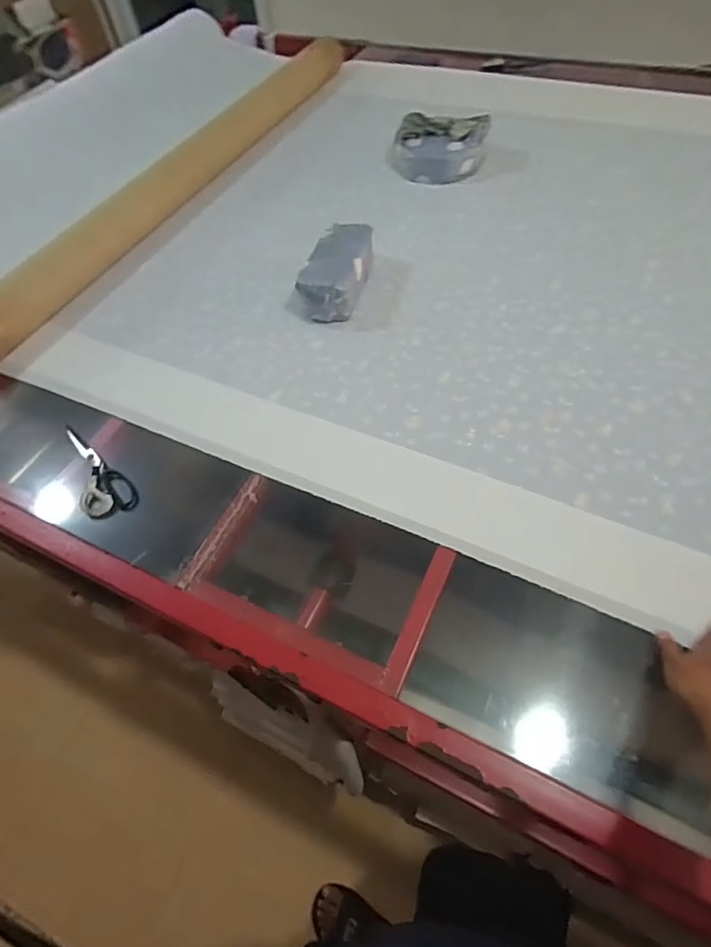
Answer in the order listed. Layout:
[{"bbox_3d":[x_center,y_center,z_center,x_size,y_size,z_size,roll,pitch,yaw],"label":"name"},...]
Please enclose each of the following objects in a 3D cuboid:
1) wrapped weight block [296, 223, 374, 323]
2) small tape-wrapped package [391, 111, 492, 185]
[{"bbox_3d":[-0.035,-0.418,1.045,0.112,0.097,0.242,12,58,13],"label":"wrapped weight block"},{"bbox_3d":[0.215,-0.831,1.301,0.252,0.104,0.186,6,57,9],"label":"small tape-wrapped package"}]

